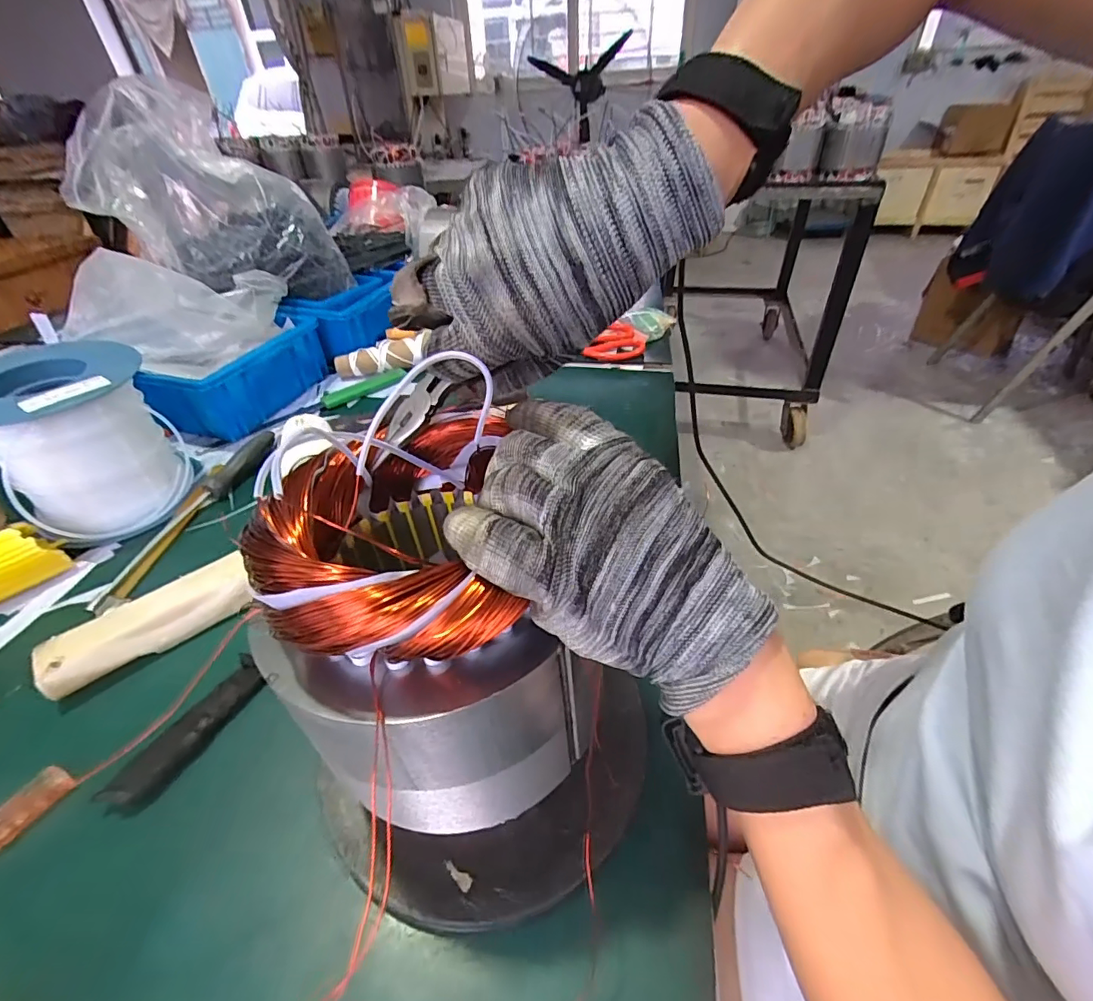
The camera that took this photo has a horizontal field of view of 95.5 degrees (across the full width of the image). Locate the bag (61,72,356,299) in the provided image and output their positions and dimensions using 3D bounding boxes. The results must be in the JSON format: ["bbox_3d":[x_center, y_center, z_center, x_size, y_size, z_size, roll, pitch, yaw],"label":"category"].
[{"bbox_3d":[-0.416,-0.369,0.623,0.260,0.223,0.117,-10,40,-8],"label":"bag"}]

